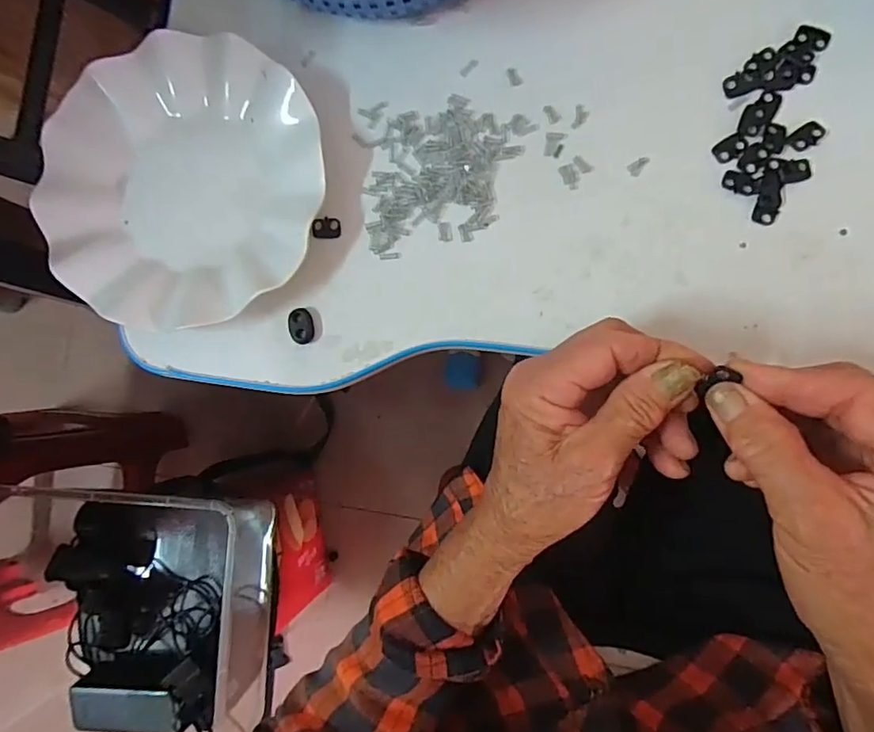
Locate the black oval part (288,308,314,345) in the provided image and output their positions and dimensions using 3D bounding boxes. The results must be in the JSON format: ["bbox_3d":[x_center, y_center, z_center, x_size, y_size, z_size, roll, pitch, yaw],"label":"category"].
[{"bbox_3d":[-0.083,-0.024,0.334,0.014,0.004,0.022,-8,84,7],"label":"black oval part"}]

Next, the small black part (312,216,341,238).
[{"bbox_3d":[-0.068,-0.085,0.339,0.017,0.005,0.013,-3,84,8],"label":"small black part"}]

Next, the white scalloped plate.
[{"bbox_3d":[-0.160,-0.114,0.346,0.177,0.024,0.177,-1,84,8],"label":"white scalloped plate"}]

